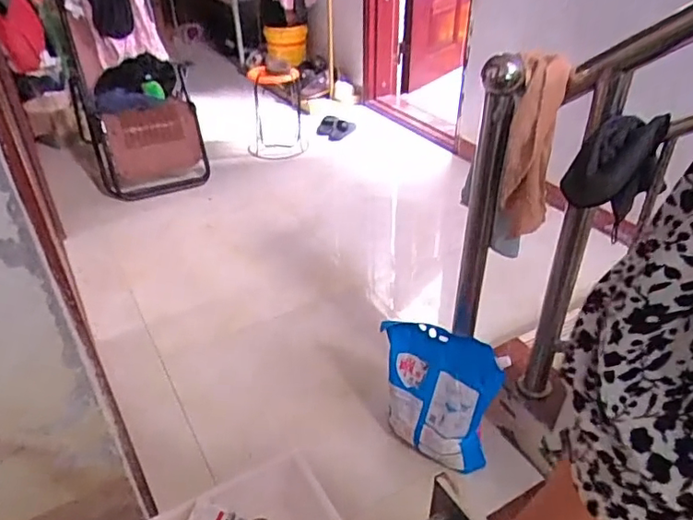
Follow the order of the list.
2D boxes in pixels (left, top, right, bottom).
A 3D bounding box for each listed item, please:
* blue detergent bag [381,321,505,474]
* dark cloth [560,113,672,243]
[{"bbox_3d":[0.226,0.357,1.442,0.314,0.340,0.128,16,37,22],"label":"blue detergent bag"},{"bbox_3d":[0.503,-0.168,1.057,0.142,0.220,0.117,19,38,25],"label":"dark cloth"}]

